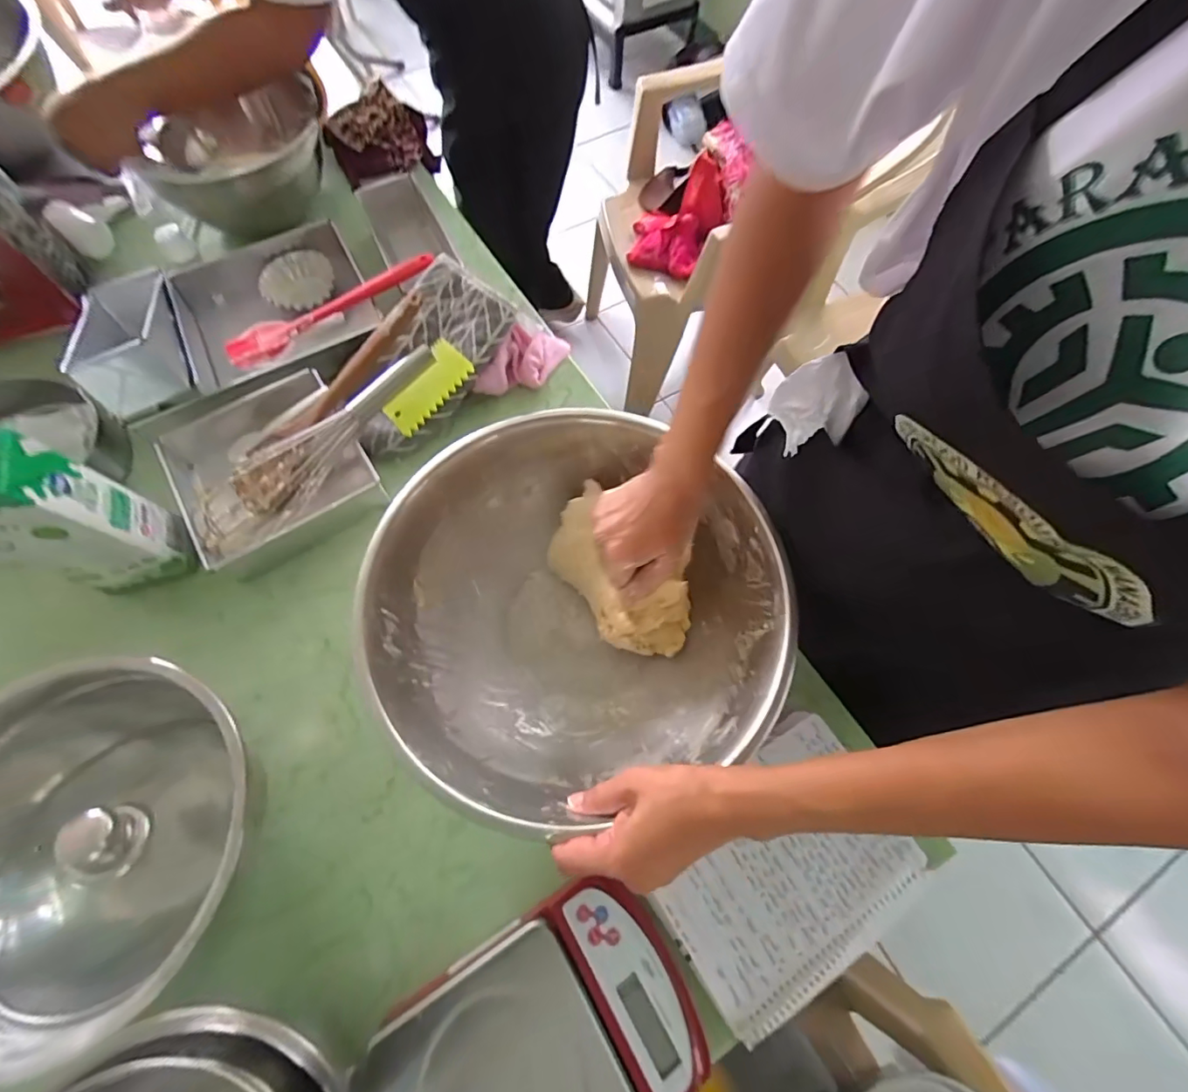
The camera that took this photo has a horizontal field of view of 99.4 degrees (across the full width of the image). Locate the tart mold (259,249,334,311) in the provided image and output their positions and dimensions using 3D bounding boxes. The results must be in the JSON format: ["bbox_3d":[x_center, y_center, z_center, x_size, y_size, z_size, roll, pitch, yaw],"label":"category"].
[{"bbox_3d":[-0.392,-0.351,0.666,0.091,0.020,0.095,0,68,-1],"label":"tart mold"}]

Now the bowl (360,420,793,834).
[{"bbox_3d":[-0.016,0.053,0.474,0.334,0.138,0.326,0,68,-1],"label":"bowl"}]

